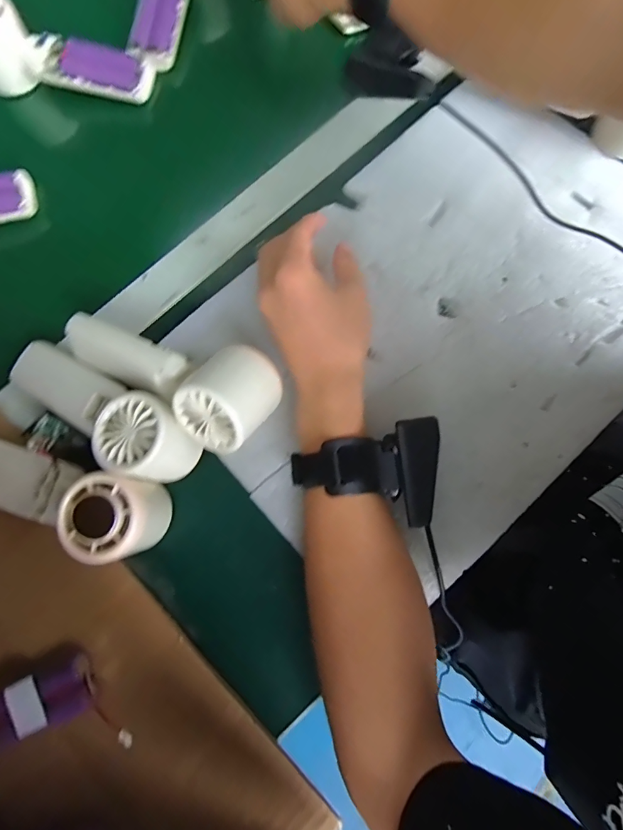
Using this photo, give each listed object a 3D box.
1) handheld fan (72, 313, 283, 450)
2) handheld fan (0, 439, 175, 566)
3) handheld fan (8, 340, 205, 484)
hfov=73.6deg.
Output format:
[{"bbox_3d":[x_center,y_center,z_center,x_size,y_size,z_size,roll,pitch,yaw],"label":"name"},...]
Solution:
[{"bbox_3d":[-0.097,-0.038,0.289,0.172,0.067,0.071,33,81,8],"label":"handheld fan"},{"bbox_3d":[-0.183,0.052,0.291,0.168,0.047,0.056,18,79,5],"label":"handheld fan"},{"bbox_3d":[-0.153,-0.007,0.312,0.173,0.053,0.061,29,80,22],"label":"handheld fan"}]

